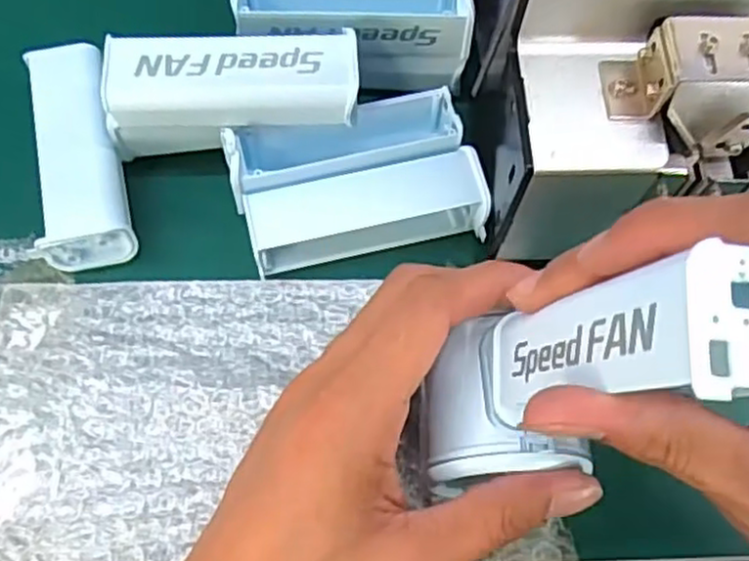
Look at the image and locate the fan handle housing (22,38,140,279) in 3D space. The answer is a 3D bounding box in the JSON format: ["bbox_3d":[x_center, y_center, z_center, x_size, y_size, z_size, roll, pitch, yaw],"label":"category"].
[{"bbox_3d":[-0.129,-0.056,0.320,0.034,0.026,0.098,-11,67,-7],"label":"fan handle housing"}]

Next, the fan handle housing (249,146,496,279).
[{"bbox_3d":[-0.003,-0.032,0.317,0.099,0.031,0.037,-9,67,-6],"label":"fan handle housing"}]

